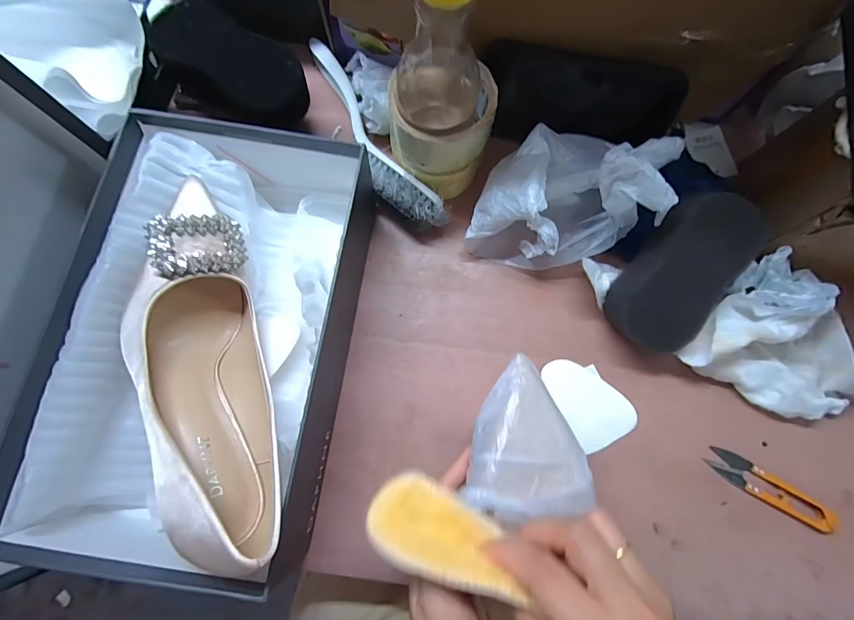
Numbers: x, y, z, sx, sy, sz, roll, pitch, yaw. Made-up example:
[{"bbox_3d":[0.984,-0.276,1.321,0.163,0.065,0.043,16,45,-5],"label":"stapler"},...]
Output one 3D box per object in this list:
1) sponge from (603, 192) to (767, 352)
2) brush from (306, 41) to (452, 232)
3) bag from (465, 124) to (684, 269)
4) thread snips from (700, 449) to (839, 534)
[{"bbox_3d":[0.201,-0.028,0.315,0.070,0.034,0.120,26,105,-2],"label":"sponge"},{"bbox_3d":[-0.061,-0.163,0.378,0.046,0.038,0.232,-33,80,-8],"label":"brush"},{"bbox_3d":[0.115,-0.100,0.332,0.131,0.099,0.112,16,77,2],"label":"bag"},{"bbox_3d":[0.284,0.148,0.329,0.106,0.009,0.023,31,78,5],"label":"thread snips"}]

